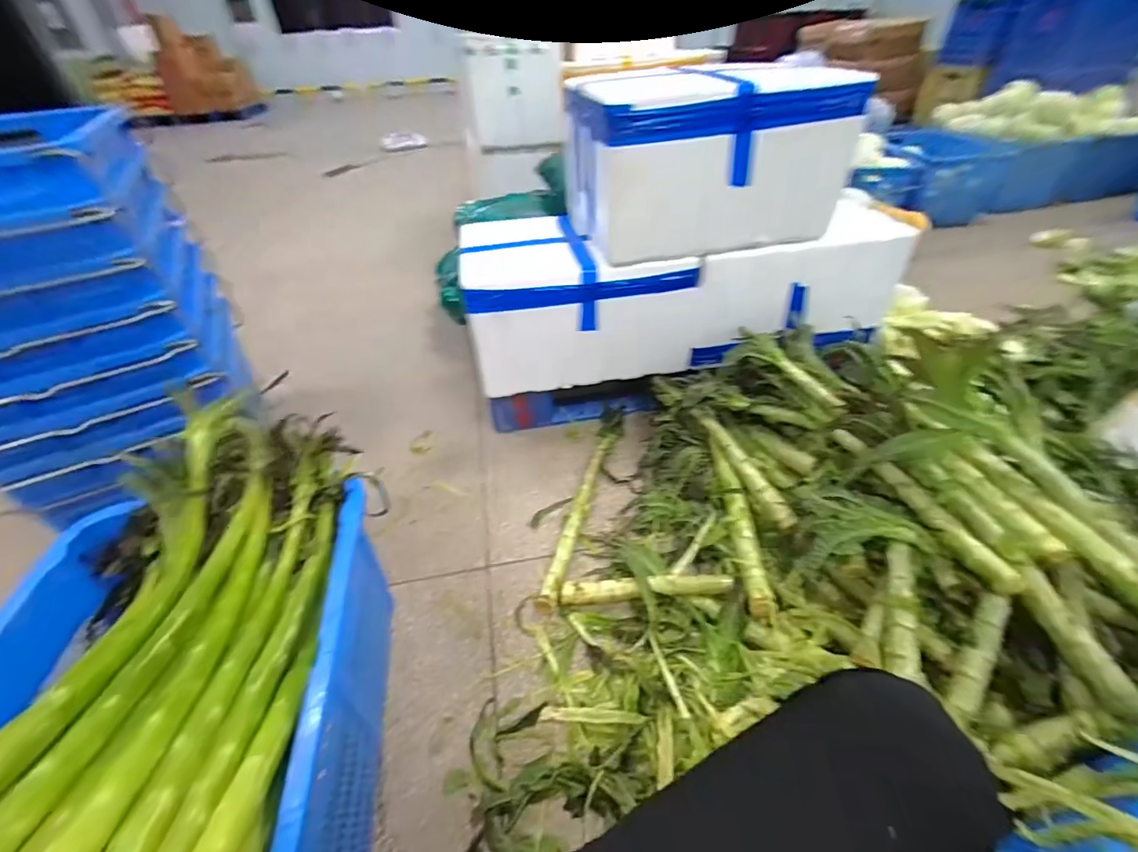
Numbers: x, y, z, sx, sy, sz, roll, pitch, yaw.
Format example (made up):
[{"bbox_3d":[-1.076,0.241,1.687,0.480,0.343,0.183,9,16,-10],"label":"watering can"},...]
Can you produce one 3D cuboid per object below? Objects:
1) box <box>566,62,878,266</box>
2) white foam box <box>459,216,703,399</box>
[{"bbox_3d":[0.317,-0.651,1.171,0.577,0.337,0.371,-8,41,-6],"label":"box"},{"bbox_3d":[0.008,-0.379,1.399,0.582,0.354,0.404,-8,41,-6],"label":"white foam box"}]

